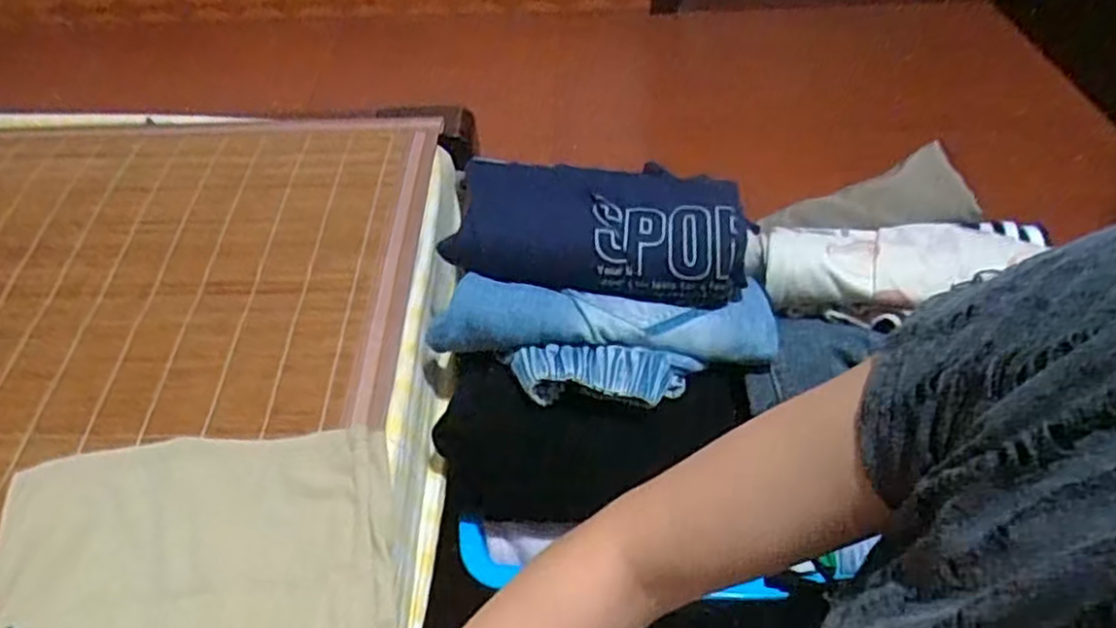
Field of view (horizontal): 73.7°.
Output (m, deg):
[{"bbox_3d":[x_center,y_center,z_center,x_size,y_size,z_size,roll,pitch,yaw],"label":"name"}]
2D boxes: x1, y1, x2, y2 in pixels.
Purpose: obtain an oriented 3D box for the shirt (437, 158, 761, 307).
[{"bbox_3d":[0.036,-0.080,0.672,0.265,0.076,0.114,7,50,8],"label":"shirt"}]

